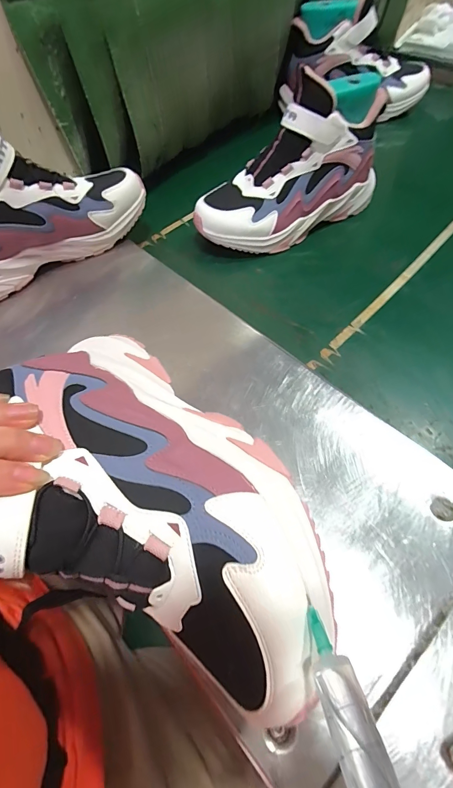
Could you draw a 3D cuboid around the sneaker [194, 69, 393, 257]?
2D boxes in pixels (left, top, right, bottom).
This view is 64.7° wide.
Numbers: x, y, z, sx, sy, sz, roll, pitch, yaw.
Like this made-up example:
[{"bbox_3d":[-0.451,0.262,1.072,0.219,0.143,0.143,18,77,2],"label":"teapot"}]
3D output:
[{"bbox_3d":[0.082,-0.295,0.467,0.258,0.150,0.096,-31,60,-14],"label":"sneaker"}]

